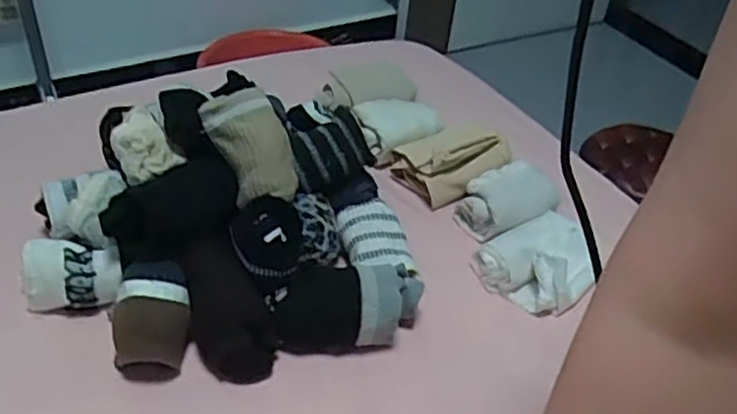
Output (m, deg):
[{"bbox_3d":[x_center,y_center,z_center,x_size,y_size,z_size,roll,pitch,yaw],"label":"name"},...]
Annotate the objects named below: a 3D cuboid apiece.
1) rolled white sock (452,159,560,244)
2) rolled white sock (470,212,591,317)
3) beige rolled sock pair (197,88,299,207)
[{"bbox_3d":[0.141,-0.005,0.694,0.102,0.046,0.056,-19,47,-25],"label":"rolled white sock"},{"bbox_3d":[0.160,0.050,0.642,0.107,0.043,0.091,-26,50,-31],"label":"rolled white sock"},{"bbox_3d":[-0.095,-0.050,0.584,0.101,0.057,0.047,62,21,10],"label":"beige rolled sock pair"}]

